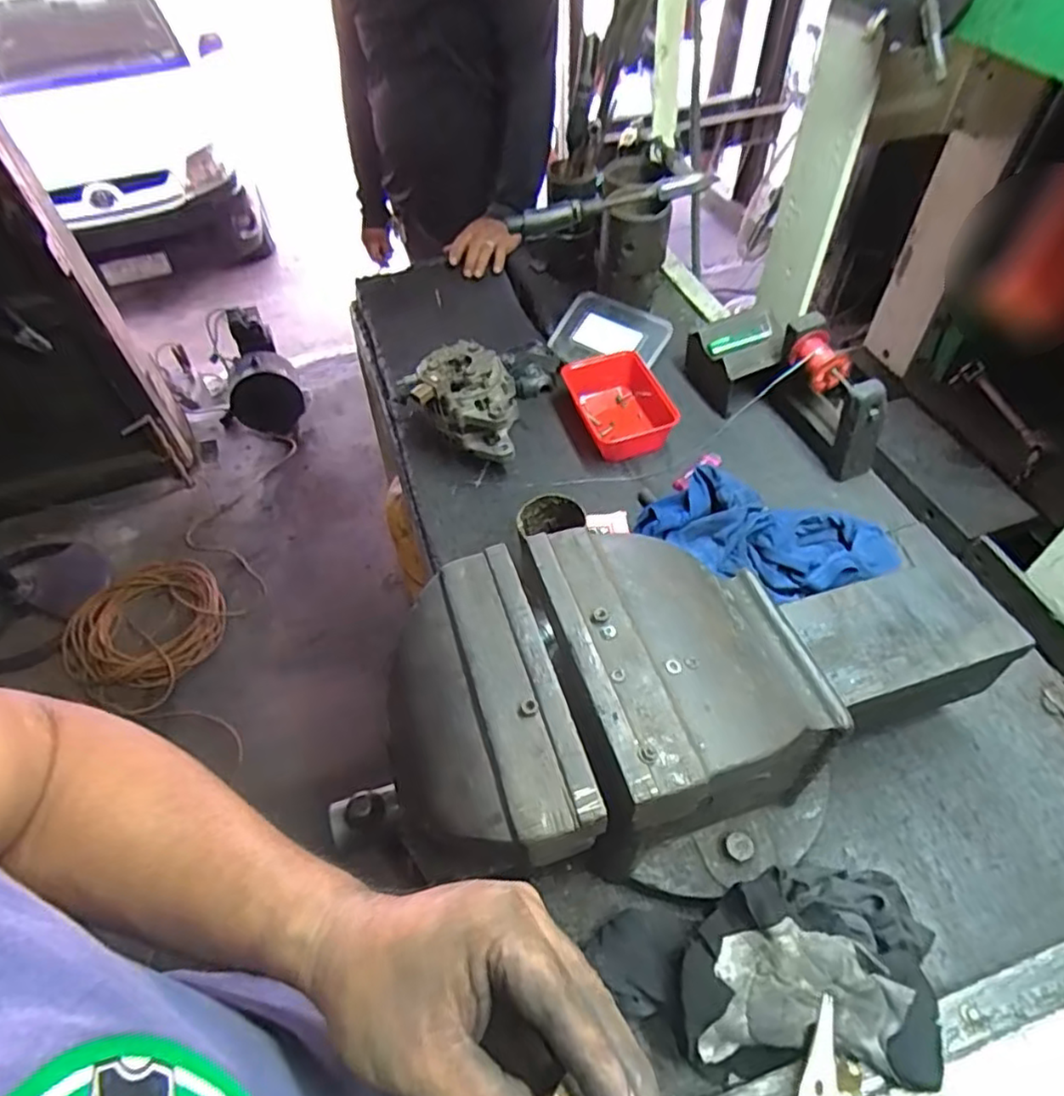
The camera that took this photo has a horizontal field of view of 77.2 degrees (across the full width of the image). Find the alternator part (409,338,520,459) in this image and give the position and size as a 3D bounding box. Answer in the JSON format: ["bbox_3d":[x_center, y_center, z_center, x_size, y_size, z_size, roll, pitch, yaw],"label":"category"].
[{"bbox_3d":[-0.085,-0.184,0.880,0.126,0.133,0.096,2,52,4],"label":"alternator part"}]

